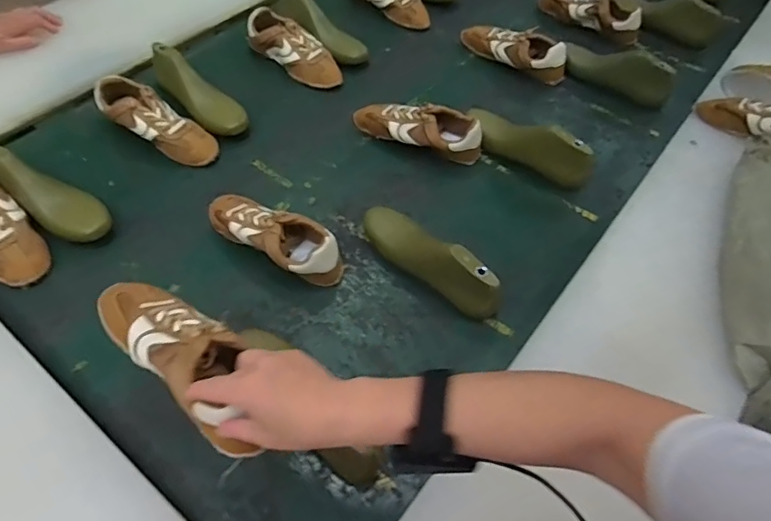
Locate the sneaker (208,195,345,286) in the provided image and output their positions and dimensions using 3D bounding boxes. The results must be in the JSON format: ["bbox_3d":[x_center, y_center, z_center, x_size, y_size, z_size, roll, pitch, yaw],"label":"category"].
[{"bbox_3d":[-0.164,-0.042,0.735,0.231,0.068,0.077,29,58,15],"label":"sneaker"}]

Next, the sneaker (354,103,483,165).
[{"bbox_3d":[0.057,-0.234,0.896,0.232,0.066,0.085,23,56,11],"label":"sneaker"}]

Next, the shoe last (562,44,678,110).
[{"bbox_3d":[0.466,-0.387,1.027,0.228,0.073,0.060,35,60,17],"label":"shoe last"}]

